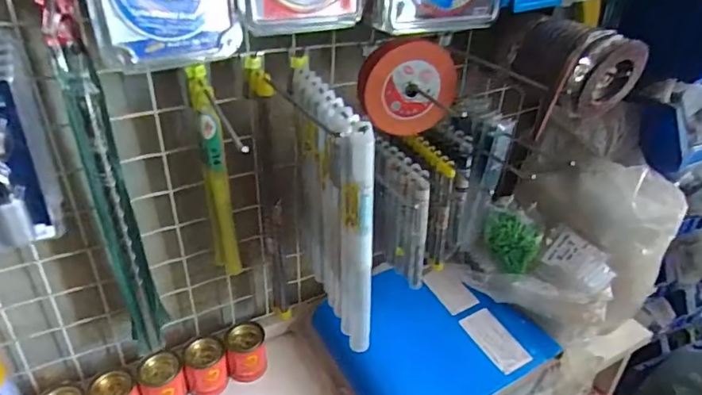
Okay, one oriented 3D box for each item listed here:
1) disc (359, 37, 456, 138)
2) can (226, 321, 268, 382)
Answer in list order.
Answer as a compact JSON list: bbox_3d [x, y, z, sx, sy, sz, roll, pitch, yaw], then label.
[{"bbox_3d":[0.065,-0.122,0.549,0.110,0.096,0.028,-6,31,-9],"label":"disc"},{"bbox_3d":[-0.147,0.219,0.701,0.052,0.067,0.049,0,31,0],"label":"can"}]

